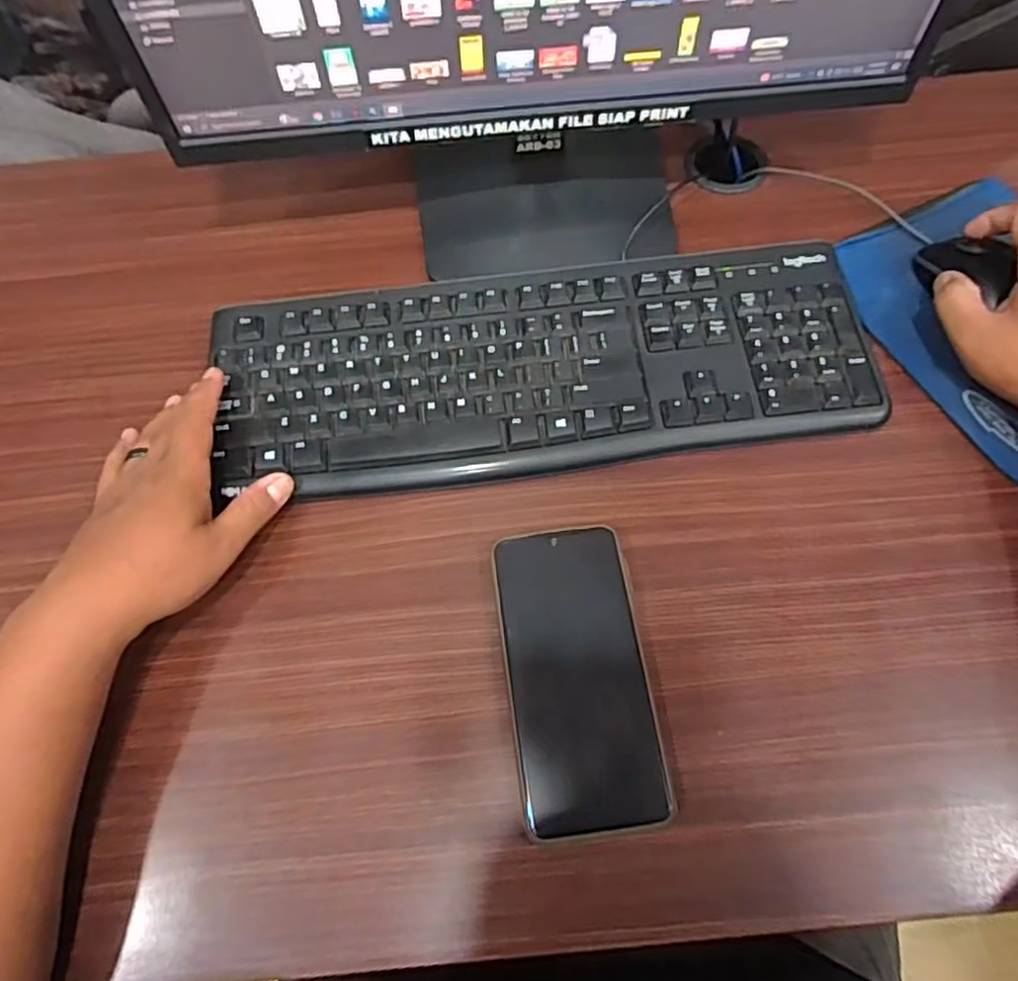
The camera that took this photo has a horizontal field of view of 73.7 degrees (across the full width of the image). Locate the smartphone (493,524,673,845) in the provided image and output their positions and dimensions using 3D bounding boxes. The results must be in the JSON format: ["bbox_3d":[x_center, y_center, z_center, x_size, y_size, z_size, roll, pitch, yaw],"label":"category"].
[{"bbox_3d":[0.039,0.100,0.378,0.077,0.014,0.161,-7,66,0],"label":"smartphone"}]

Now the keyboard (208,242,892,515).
[{"bbox_3d":[0.022,-0.082,0.455,0.421,0.015,0.149,-7,66,-1],"label":"keyboard"}]

